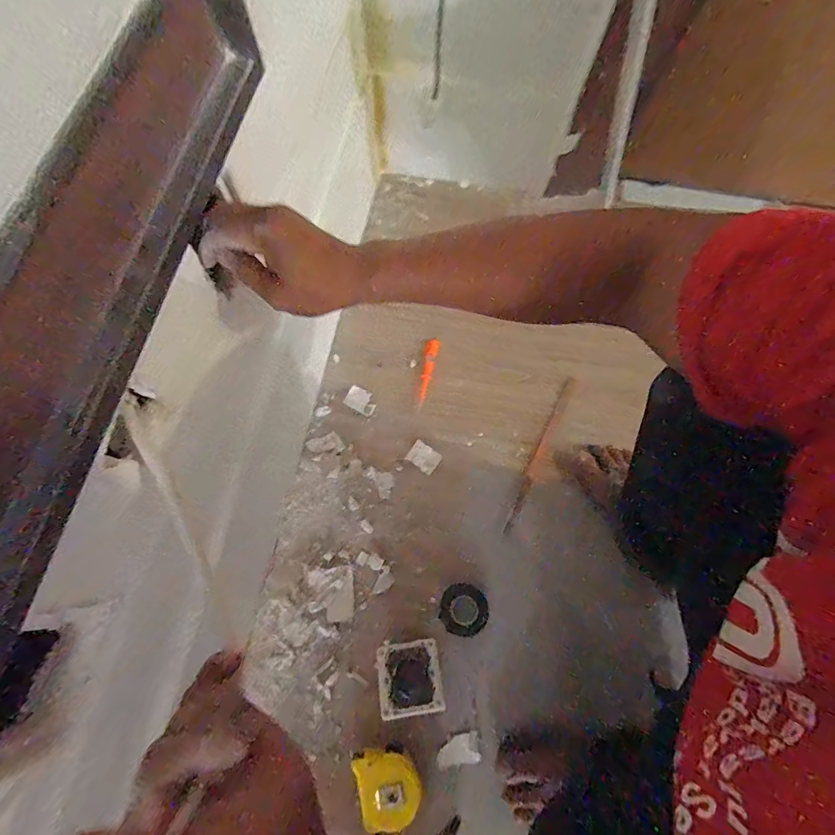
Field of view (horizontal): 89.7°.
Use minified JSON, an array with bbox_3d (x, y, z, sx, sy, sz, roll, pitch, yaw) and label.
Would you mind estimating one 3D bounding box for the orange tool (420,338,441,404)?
[{"bbox_3d":[0.018,-0.080,0.710,0.021,0.013,0.114,12,72,2],"label":"orange tool"}]

